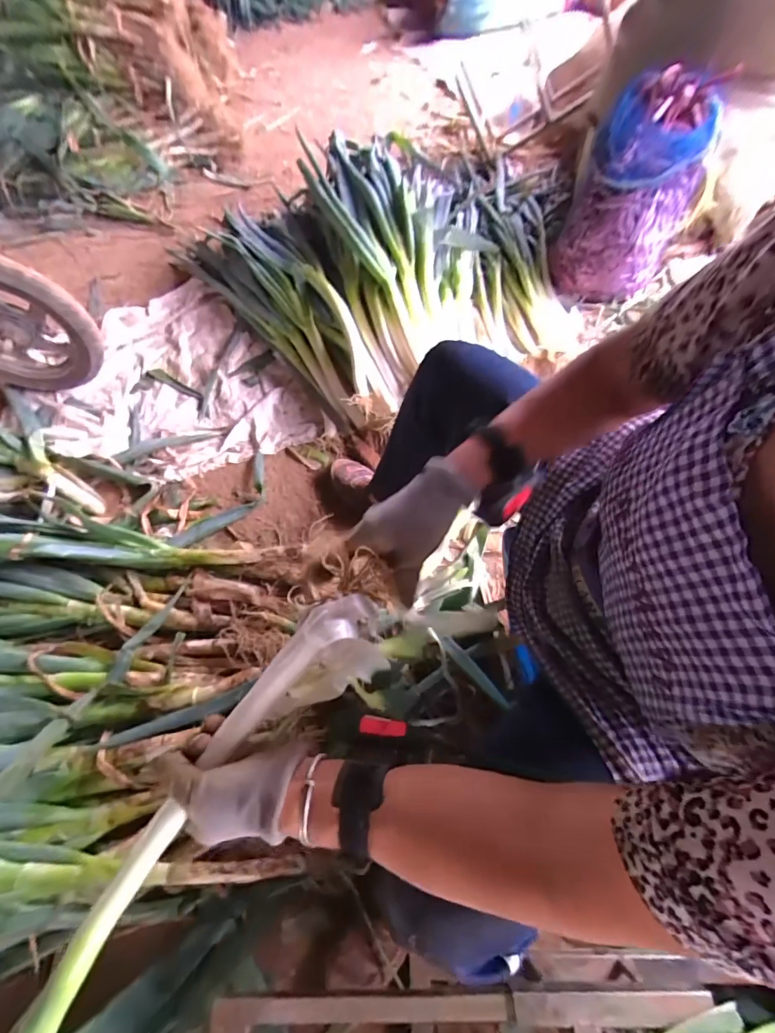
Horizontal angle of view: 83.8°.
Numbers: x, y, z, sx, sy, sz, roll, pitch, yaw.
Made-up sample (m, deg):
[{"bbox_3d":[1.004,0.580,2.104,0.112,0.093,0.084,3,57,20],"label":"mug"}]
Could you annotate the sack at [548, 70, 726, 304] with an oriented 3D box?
[{"bbox_3d":[0.585,-0.759,1.050,0.272,0.402,0.206,25,64,17],"label":"sack"}]

